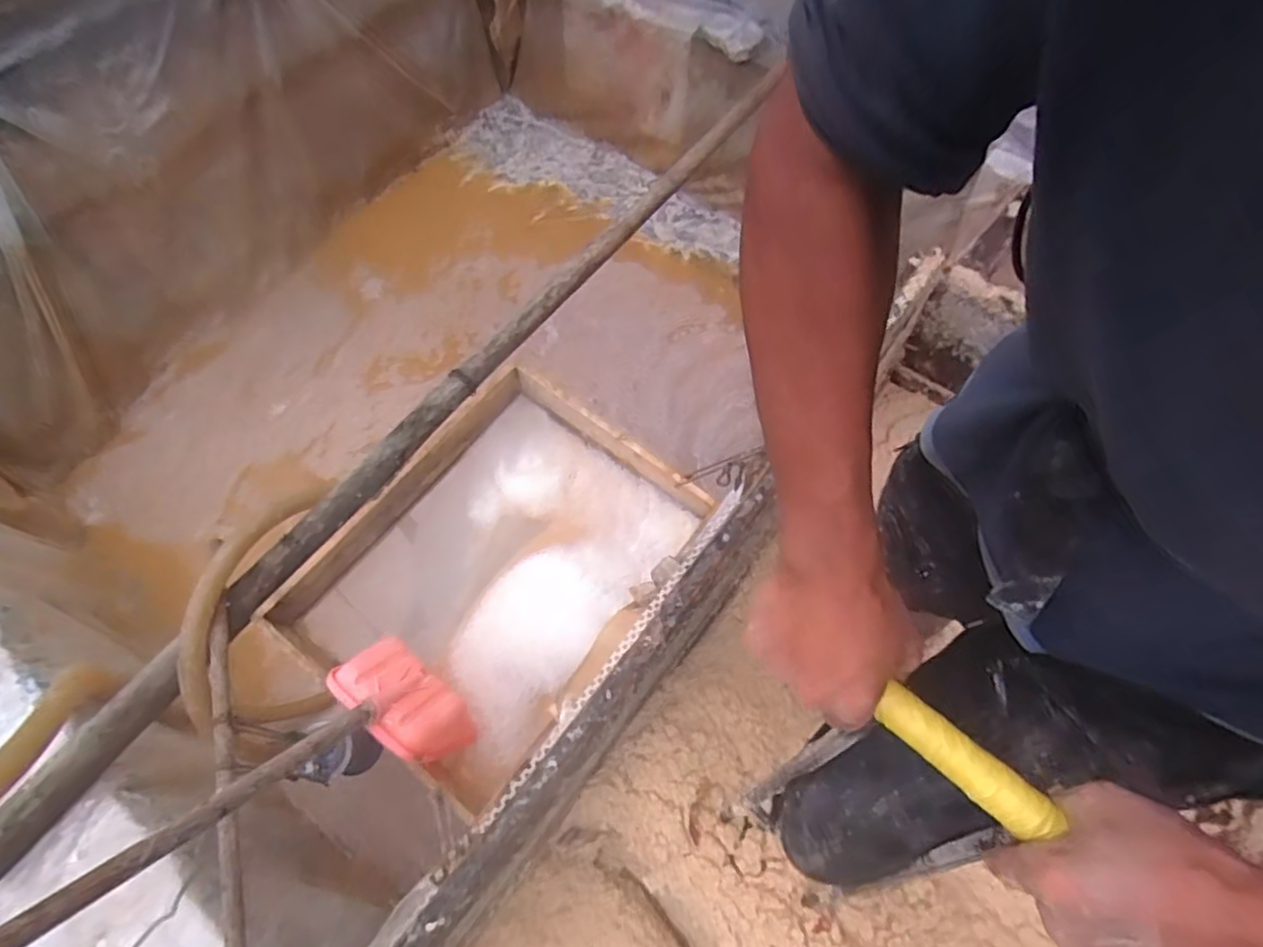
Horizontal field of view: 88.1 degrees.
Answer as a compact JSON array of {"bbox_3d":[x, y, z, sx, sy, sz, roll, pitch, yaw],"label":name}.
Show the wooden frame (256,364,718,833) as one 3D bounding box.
[{"bbox_3d":[-0.346,0.229,1.646,0.747,0.158,0.924,33,68,17],"label":"wooden frame"}]

